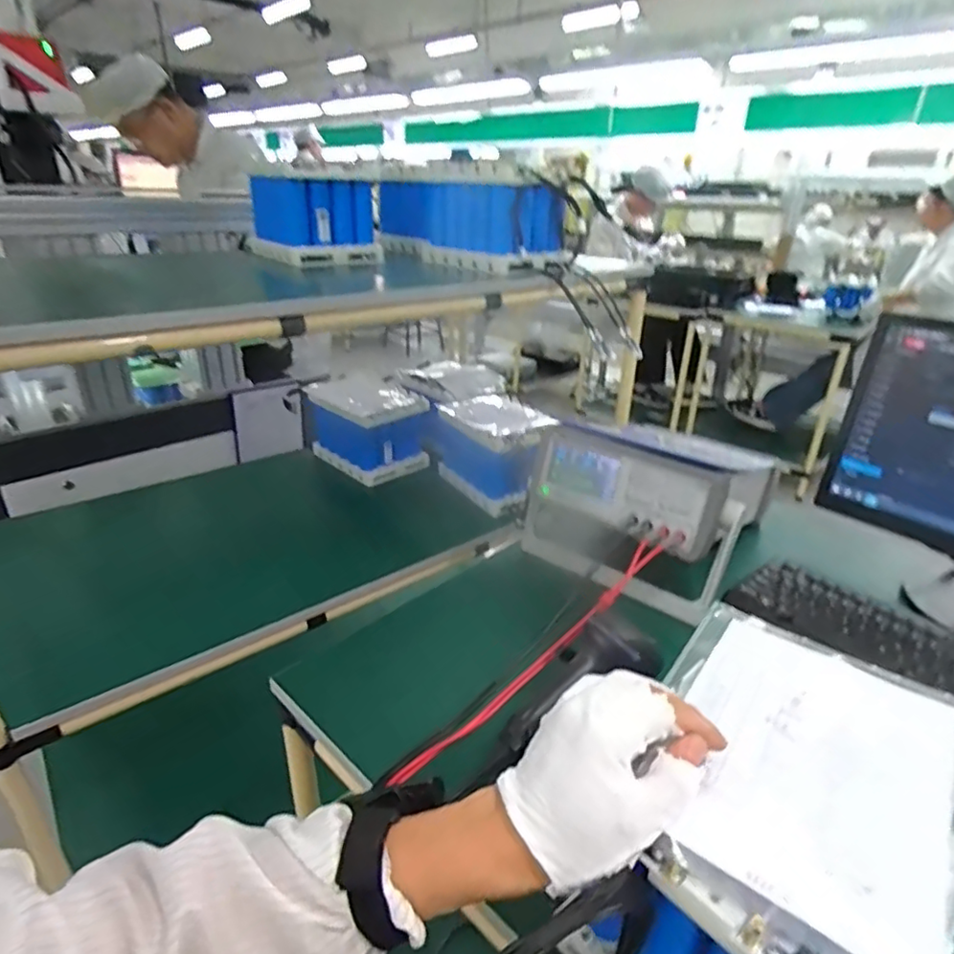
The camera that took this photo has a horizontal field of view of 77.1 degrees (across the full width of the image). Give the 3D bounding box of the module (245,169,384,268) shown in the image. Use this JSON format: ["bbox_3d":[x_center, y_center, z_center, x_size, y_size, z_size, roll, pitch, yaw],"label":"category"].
[{"bbox_3d":[-0.312,-0.489,1.140,0.202,0.146,0.182,-14,30,-30],"label":"module"}]

